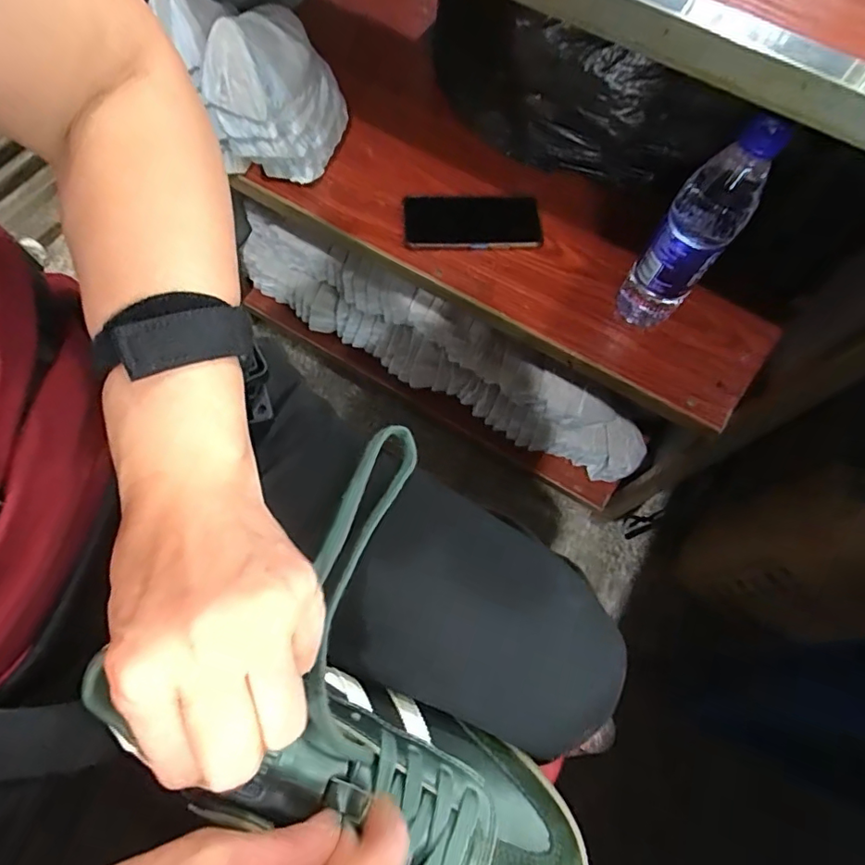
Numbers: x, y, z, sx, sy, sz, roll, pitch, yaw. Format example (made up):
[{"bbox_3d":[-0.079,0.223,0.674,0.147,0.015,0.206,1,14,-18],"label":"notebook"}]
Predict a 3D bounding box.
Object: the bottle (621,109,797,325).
[{"bbox_3d":[0.243,-0.184,0.494,0.065,0.233,0.054,33,70,11],"label":"bottle"}]

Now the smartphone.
[{"bbox_3d":[0.047,-0.251,0.627,0.161,0.014,0.076,-1,67,-3],"label":"smartphone"}]

